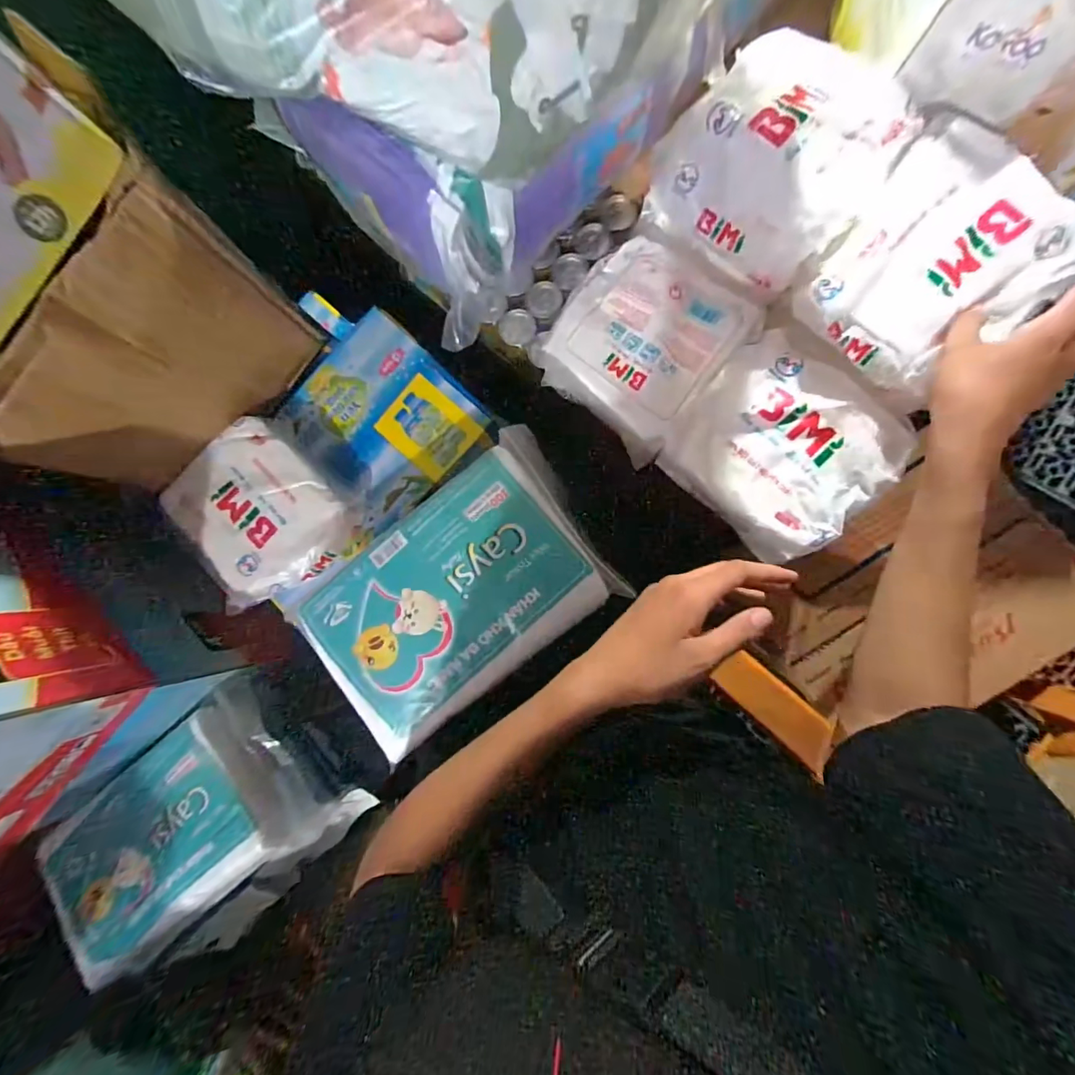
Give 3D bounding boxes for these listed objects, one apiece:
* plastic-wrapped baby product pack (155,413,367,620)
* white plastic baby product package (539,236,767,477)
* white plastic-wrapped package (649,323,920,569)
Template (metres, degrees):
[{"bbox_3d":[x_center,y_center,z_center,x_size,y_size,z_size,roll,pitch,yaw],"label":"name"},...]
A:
[{"bbox_3d":[-0.353,-0.024,0.600,0.192,0.056,0.183,44,90,9],"label":"plastic-wrapped baby product pack"},{"bbox_3d":[0.112,-0.209,0.522,0.176,0.056,0.191,41,90,9],"label":"white plastic baby product package"},{"bbox_3d":[0.246,-0.091,0.489,0.181,0.057,0.190,-45,81,1],"label":"white plastic-wrapped package"}]

